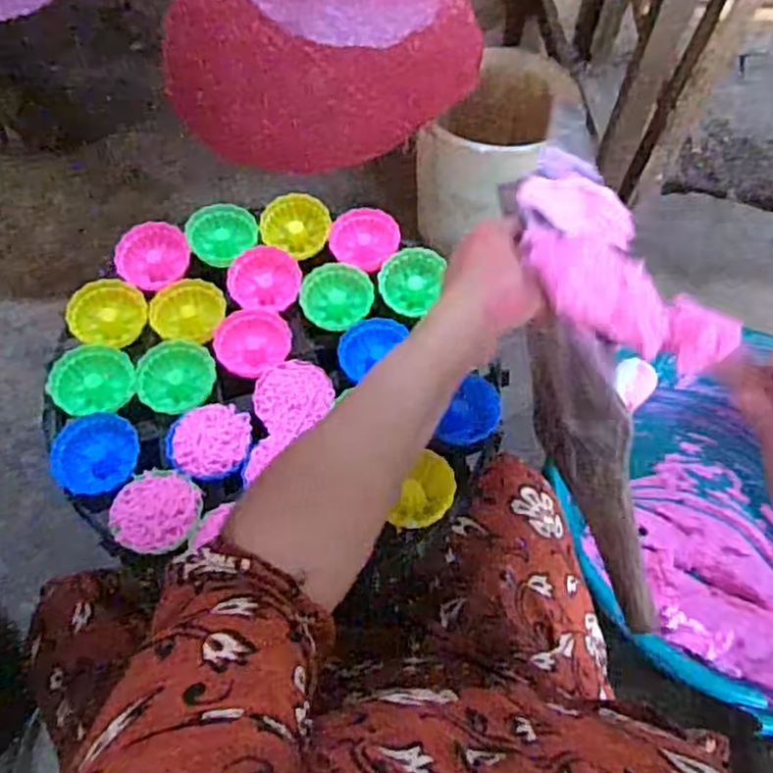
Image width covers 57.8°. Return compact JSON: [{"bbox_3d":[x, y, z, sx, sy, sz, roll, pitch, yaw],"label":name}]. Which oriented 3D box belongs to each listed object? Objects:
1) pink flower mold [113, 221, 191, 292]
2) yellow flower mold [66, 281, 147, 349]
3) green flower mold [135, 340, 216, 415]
[{"bbox_3d":[-0.203,-0.115,0.611,0.059,0.025,0.054,-18,105,-6],"label":"pink flower mold"},{"bbox_3d":[-0.232,-0.060,0.582,0.058,0.031,0.053,1,60,-1],"label":"yellow flower mold"},{"bbox_3d":[-0.167,-0.007,0.560,0.060,0.031,0.053,-13,61,-9],"label":"green flower mold"}]

